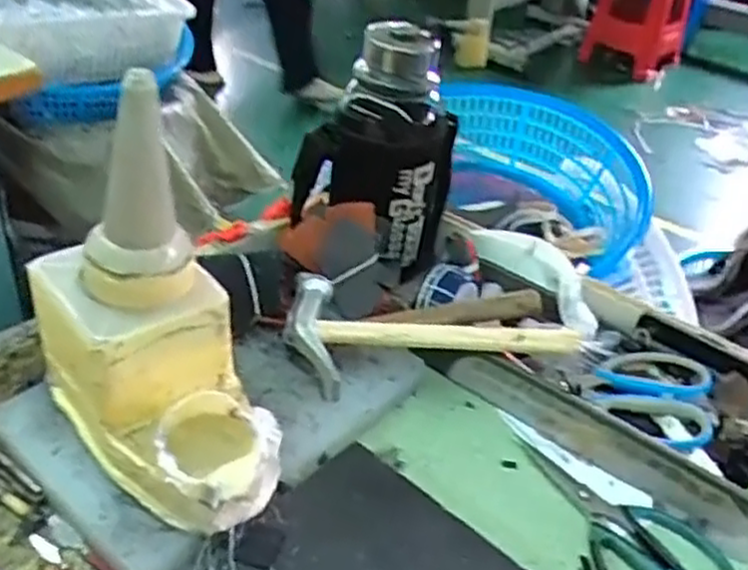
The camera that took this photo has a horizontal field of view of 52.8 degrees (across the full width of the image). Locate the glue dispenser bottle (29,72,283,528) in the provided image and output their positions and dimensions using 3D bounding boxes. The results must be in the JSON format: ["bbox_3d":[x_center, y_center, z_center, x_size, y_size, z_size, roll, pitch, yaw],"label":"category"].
[{"bbox_3d":[-0.144,0.021,0.494,0.118,0.247,0.193,-17,42,-28],"label":"glue dispenser bottle"}]

